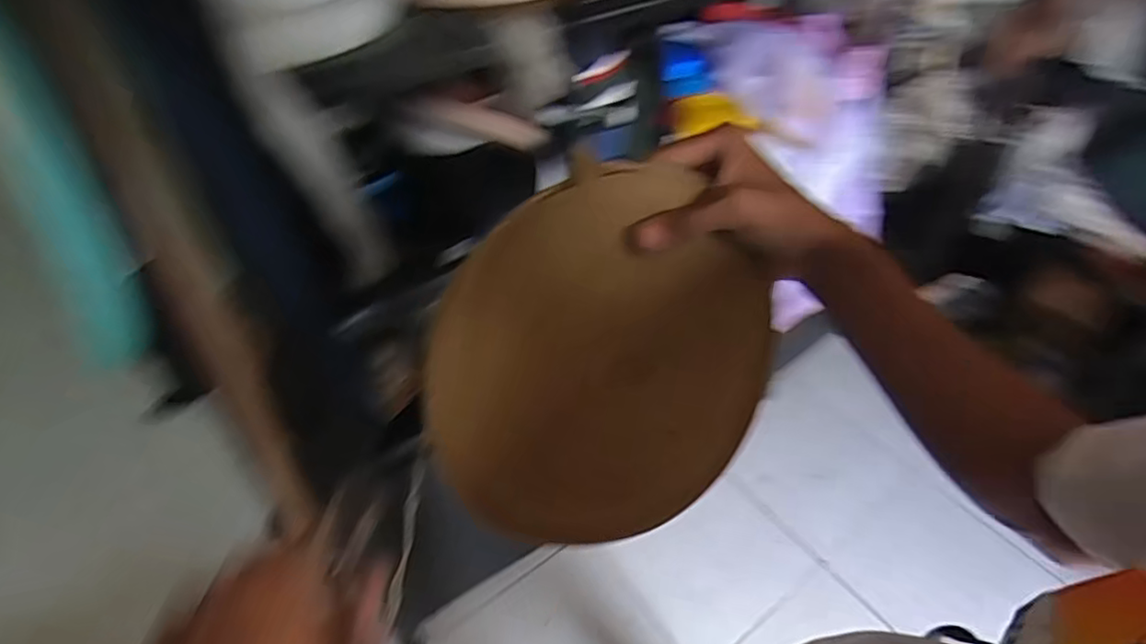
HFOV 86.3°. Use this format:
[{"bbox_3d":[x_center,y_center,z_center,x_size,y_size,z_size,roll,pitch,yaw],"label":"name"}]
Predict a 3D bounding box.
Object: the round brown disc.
[{"bbox_3d":[0.022,0.030,0.353,0.205,0.212,0.012,-42,29,-4],"label":"round brown disc"}]

